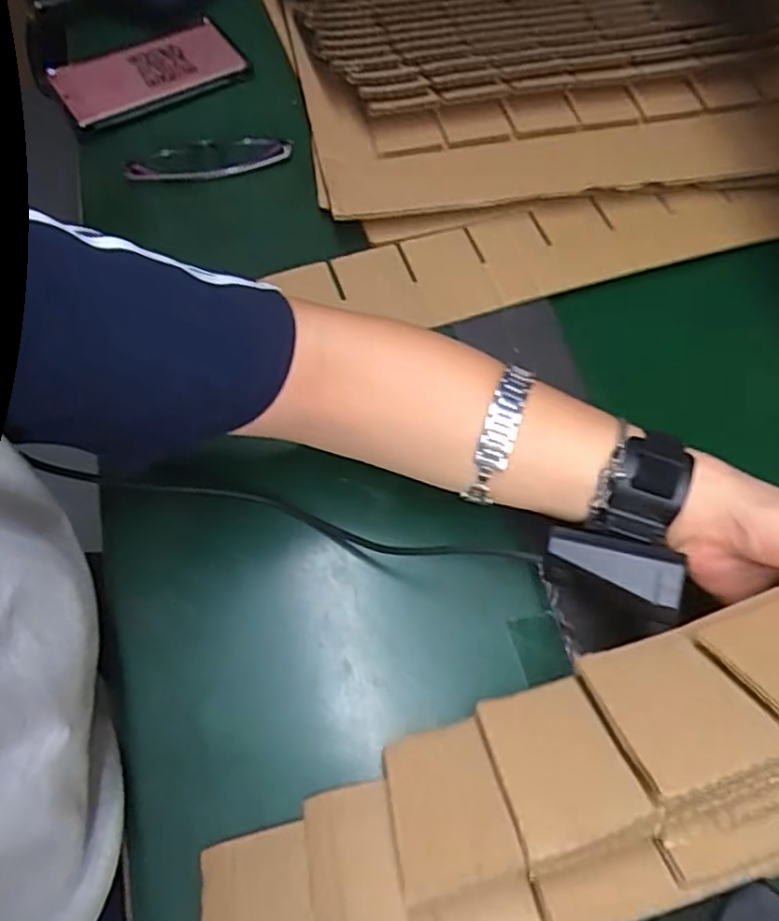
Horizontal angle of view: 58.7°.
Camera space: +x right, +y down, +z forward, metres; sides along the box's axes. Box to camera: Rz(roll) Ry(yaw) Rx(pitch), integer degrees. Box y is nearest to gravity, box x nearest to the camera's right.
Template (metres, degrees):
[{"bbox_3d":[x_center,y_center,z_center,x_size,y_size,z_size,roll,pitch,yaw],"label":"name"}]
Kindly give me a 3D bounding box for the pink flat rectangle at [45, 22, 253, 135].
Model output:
[{"bbox_3d":[-0.202,-0.328,0.590,0.153,0.015,0.074,-31,71,-16],"label":"pink flat rectangle"}]

